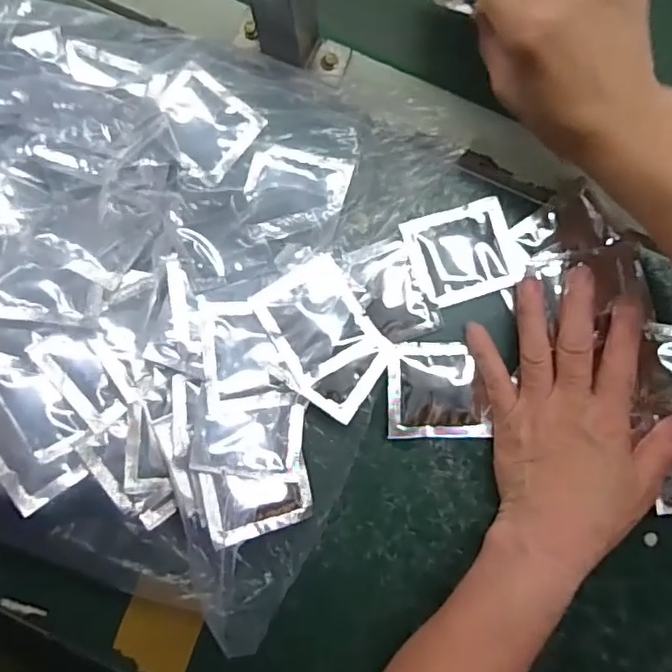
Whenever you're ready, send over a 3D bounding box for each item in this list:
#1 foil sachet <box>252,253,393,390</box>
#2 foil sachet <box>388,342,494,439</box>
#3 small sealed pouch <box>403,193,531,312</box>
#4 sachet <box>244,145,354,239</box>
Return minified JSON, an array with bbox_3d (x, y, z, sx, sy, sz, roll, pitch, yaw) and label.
[{"bbox_3d":[-0.012,-0.010,0.384,0.060,0.012,0.071,-32,85,-1],"label":"foil sachet"},{"bbox_3d":[0.069,0.037,0.388,0.067,0.006,0.063,1,87,-5],"label":"foil sachet"},{"bbox_3d":[0.088,-0.058,0.396,0.072,0.004,0.062,-20,85,0],"label":"small sealed pouch"},{"bbox_3d":[-0.028,-0.096,0.399,0.069,0.006,0.063,13,86,3],"label":"sachet"}]

